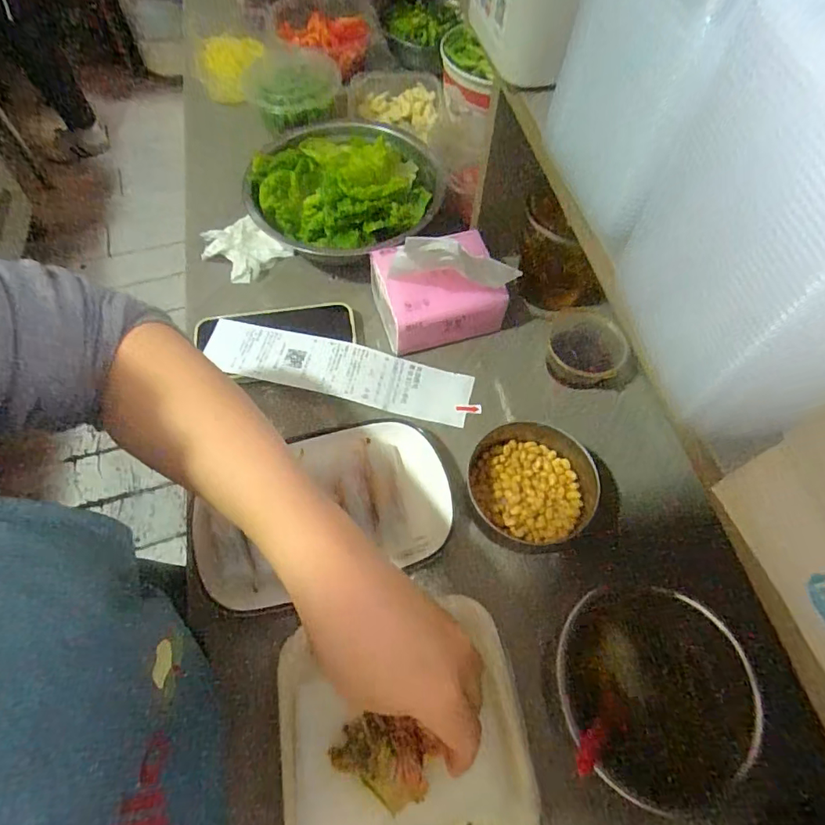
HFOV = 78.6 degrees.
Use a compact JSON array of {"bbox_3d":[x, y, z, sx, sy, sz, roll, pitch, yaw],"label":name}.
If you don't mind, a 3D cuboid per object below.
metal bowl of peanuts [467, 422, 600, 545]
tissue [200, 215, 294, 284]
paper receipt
[{"bbox_3d":[0.096,0.058,0.403,0.095,0.053,0.084,5,62,1],"label":"metal bowl of peanuts"},{"bbox_3d":[-0.177,-0.172,0.528,0.072,0.025,0.063,-40,70,-20],"label":"tissue"},{"bbox_3d":[-0.067,-0.040,0.465,0.247,0.013,0.056,11,62,4],"label":"paper receipt"}]

